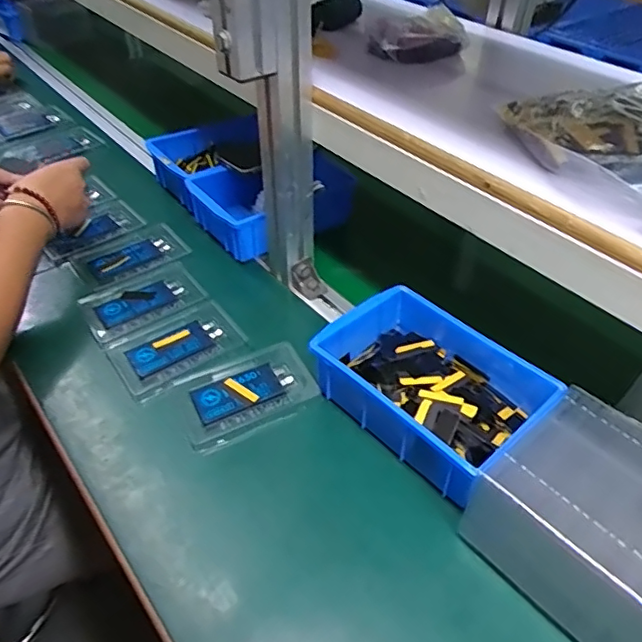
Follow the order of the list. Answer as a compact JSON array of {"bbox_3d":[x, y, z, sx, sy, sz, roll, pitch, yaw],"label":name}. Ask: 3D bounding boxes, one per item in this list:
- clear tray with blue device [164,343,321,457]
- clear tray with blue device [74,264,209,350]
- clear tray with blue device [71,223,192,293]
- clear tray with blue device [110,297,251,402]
[{"bbox_3d":[-0.074,0.070,0.559,0.132,0.011,0.087,-20,47,-22],"label":"clear tray with blue device"},{"bbox_3d":[-0.201,-0.021,0.654,0.133,0.016,0.086,-28,50,-29],"label":"clear tray with blue device"},{"bbox_3d":[-0.234,-0.082,0.717,0.128,0.014,0.083,-28,50,-28],"label":"clear tray with blue device"},{"bbox_3d":[-0.151,0.025,0.602,0.132,0.006,0.085,-31,52,-31],"label":"clear tray with blue device"}]

